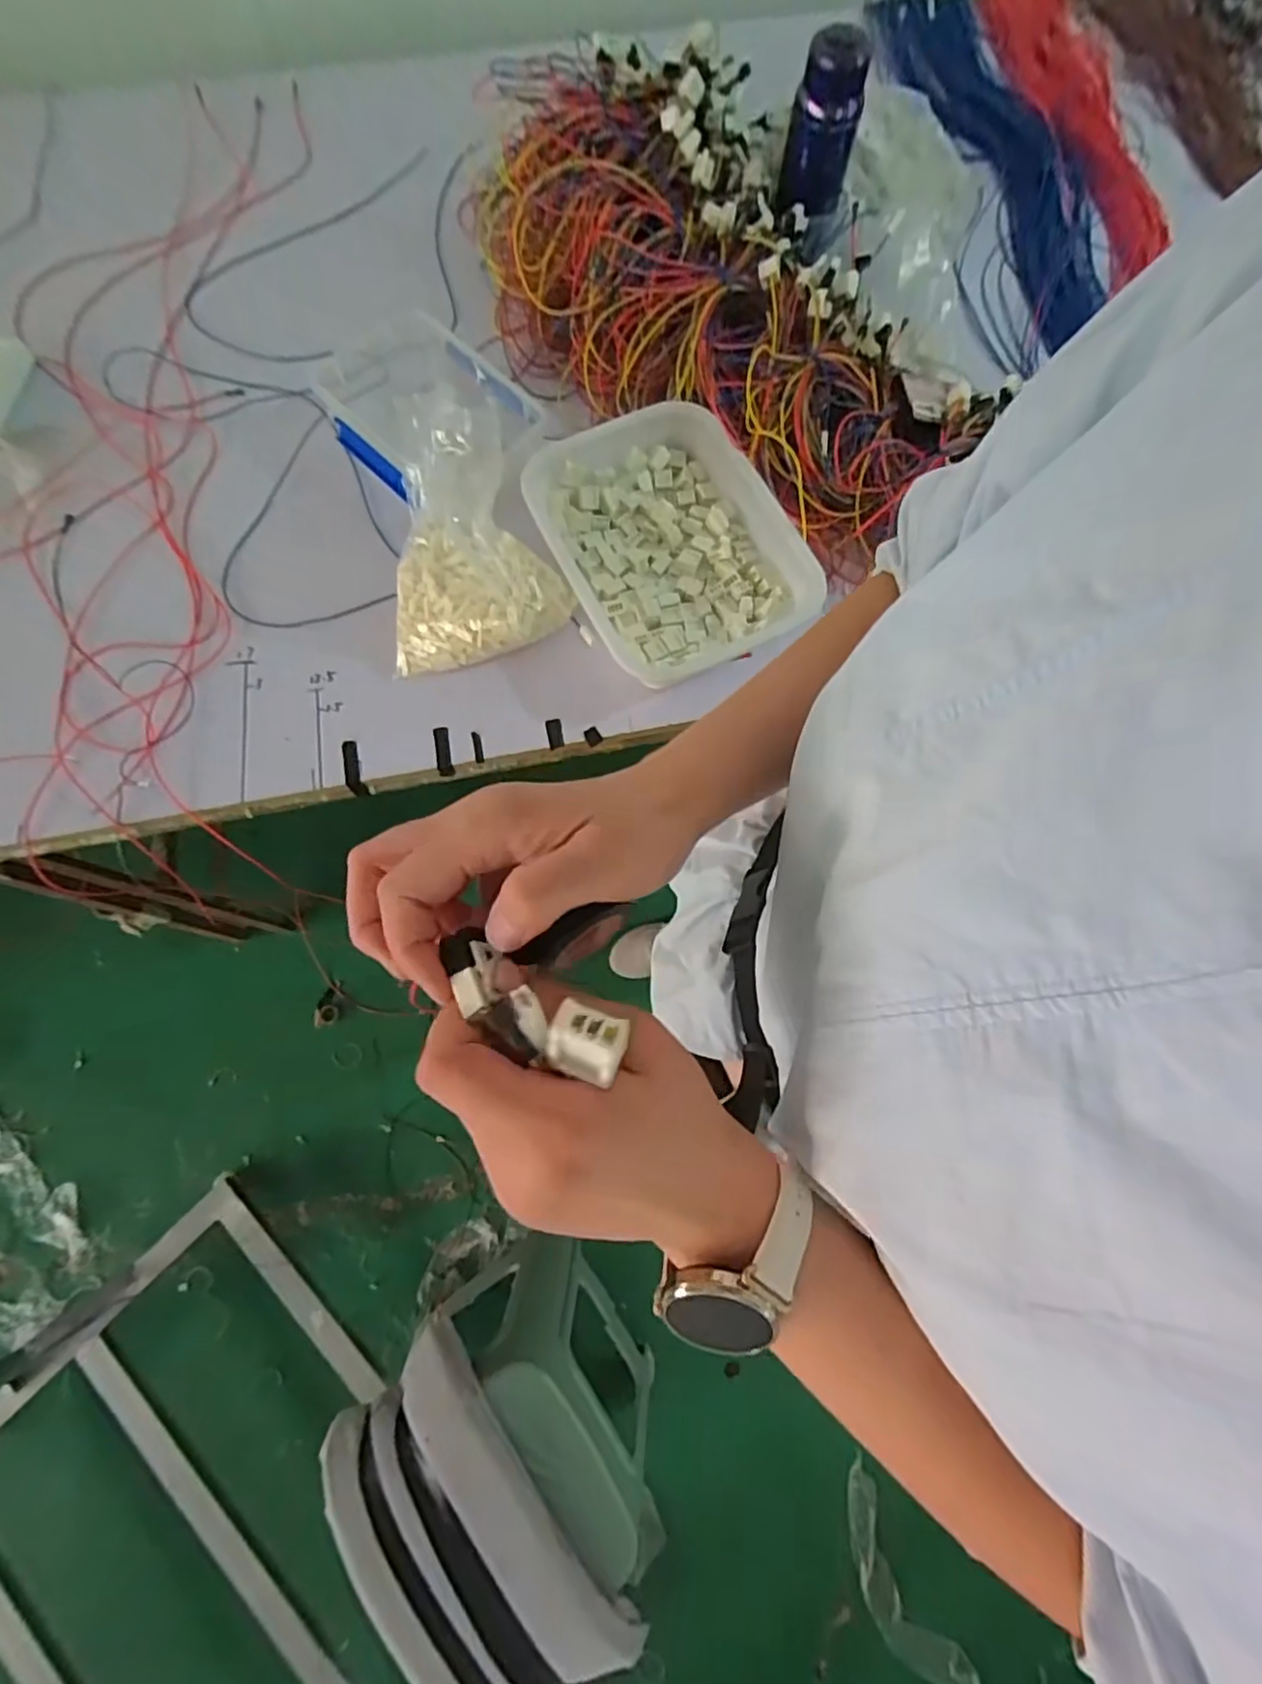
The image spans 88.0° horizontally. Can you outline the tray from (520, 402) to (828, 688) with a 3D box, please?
[{"bbox_3d":[0.044,-0.331,0.737,0.246,0.063,0.319,-28,77,-8],"label":"tray"}]

